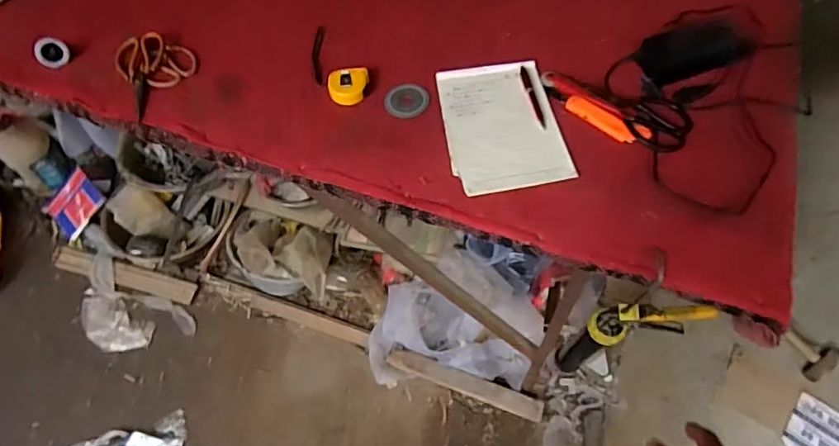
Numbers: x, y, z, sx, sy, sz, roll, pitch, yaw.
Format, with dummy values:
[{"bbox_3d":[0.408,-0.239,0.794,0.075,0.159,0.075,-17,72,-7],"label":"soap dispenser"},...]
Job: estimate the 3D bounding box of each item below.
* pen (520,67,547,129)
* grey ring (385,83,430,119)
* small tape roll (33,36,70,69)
[{"bbox_3d":[0.195,-0.218,0.937,0.014,0.007,0.141,-10,61,-4],"label":"pen"},{"bbox_3d":[-0.023,-0.217,0.960,0.077,0.004,0.078,-1,59,2],"label":"grey ring"},{"bbox_3d":[-0.698,-0.323,1.035,0.062,0.019,0.057,2,86,-23],"label":"small tape roll"}]

